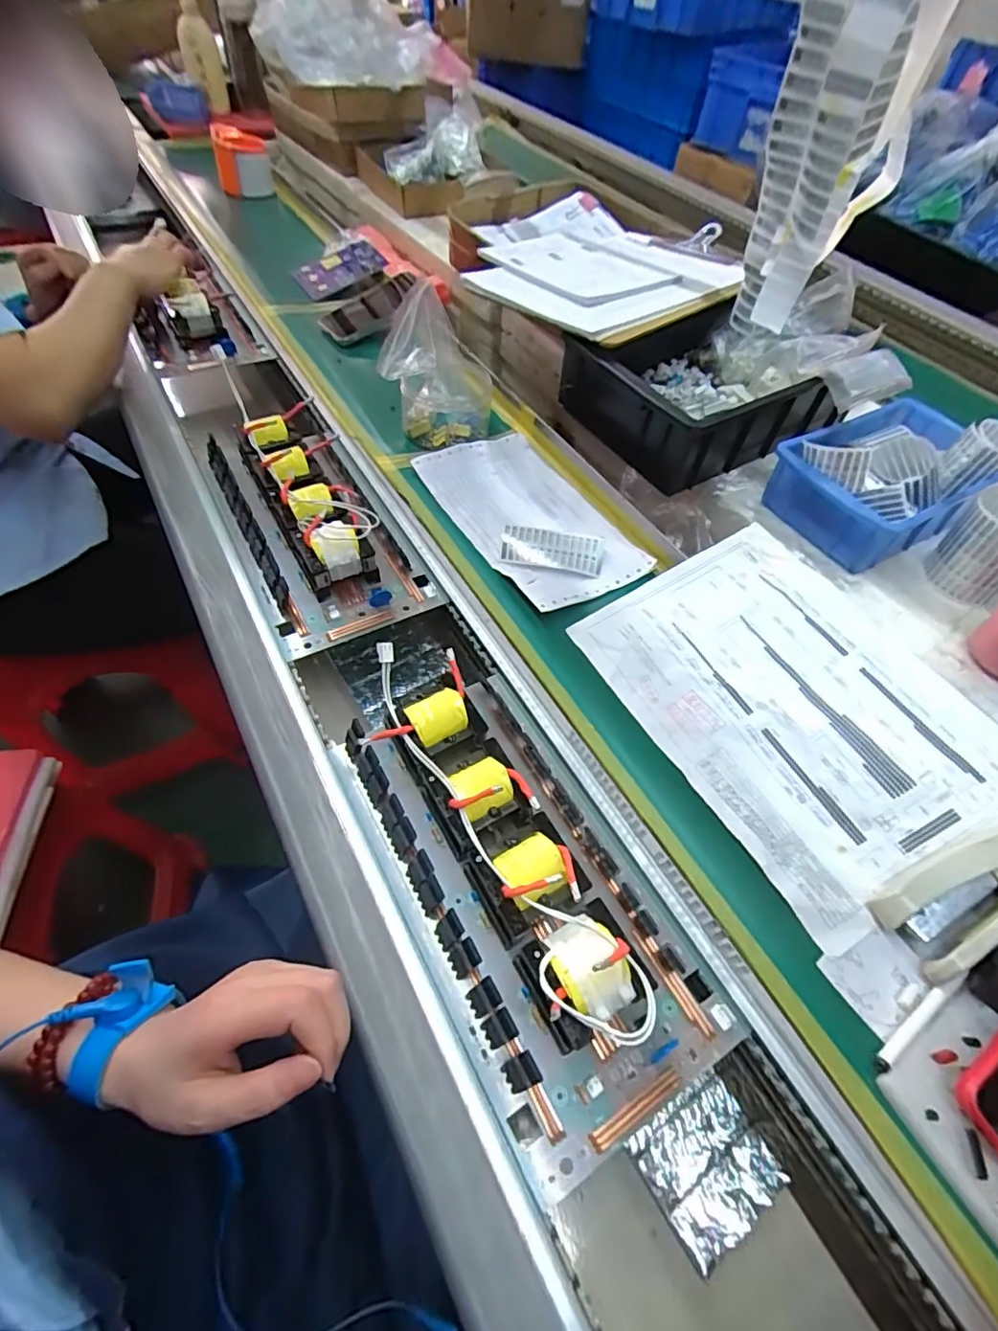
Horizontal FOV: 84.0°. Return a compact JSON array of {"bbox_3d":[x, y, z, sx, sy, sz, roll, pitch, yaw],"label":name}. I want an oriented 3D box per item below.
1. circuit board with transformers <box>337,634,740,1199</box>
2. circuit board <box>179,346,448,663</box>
[{"bbox_3d":[0.010,0.127,0.345,0.138,0.052,0.285,-24,61,-20],"label":"circuit board with transformers"},{"bbox_3d":[-0.193,-0.172,0.528,0.145,0.042,0.341,-24,61,-20],"label":"circuit board"}]

